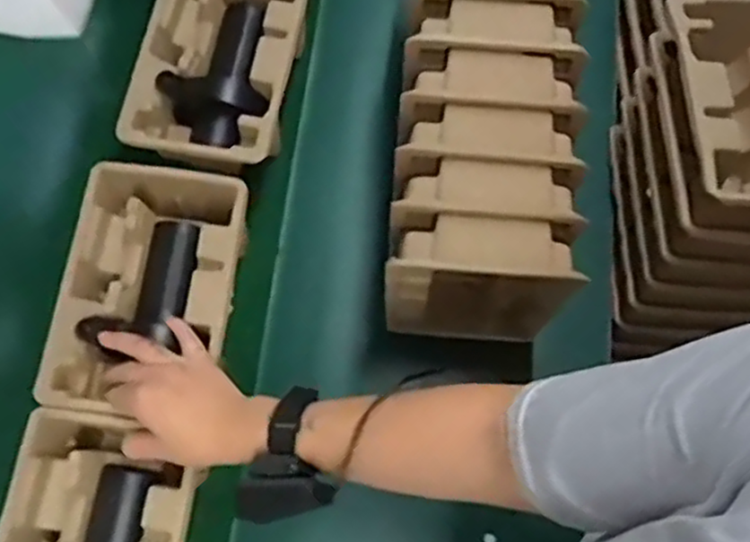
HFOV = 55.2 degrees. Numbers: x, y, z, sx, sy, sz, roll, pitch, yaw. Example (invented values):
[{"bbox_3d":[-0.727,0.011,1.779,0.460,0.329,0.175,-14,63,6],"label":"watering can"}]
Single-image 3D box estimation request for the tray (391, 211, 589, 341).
[{"bbox_3d":[0.084,0.012,0.619,0.143,0.212,0.047,3,73,0],"label":"tray"}]

